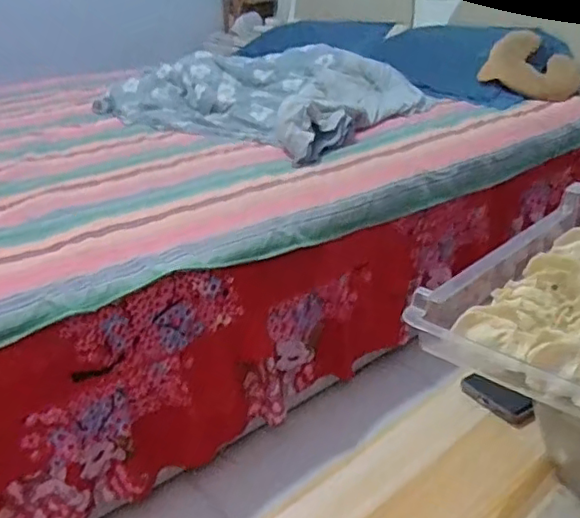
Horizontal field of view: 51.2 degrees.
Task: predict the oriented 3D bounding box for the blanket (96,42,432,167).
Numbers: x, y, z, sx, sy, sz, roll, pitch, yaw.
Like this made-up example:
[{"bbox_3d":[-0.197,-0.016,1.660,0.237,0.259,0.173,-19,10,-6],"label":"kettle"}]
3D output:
[{"bbox_3d":[-0.064,-0.537,1.866,0.819,0.109,0.772,19,35,33],"label":"blanket"}]

